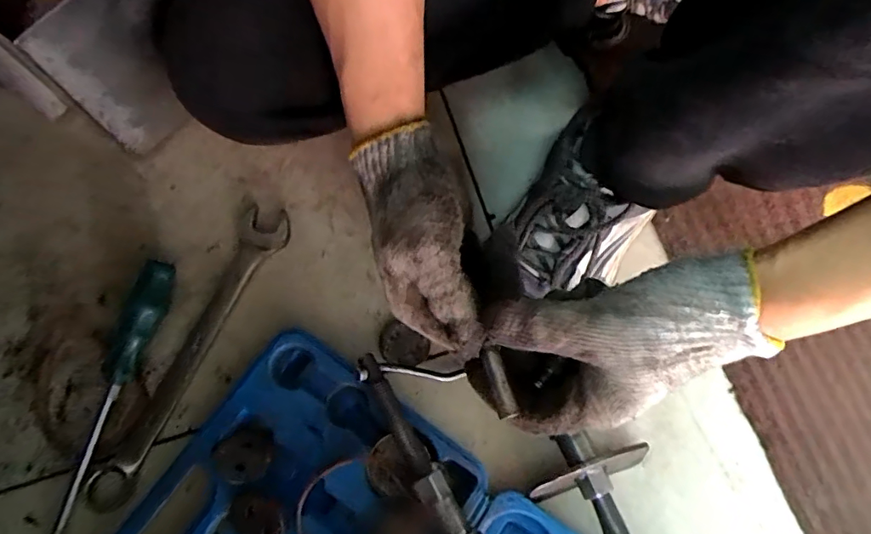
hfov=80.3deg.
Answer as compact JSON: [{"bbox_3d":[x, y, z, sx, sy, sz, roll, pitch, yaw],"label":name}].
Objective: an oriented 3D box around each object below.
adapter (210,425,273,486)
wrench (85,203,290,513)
[{"bbox_3d":[-0.135,0.132,0.363,0.036,0.016,0.035,1,74,-2],"label":"adapter"},{"bbox_3d":[-0.193,0.064,0.412,0.039,0.012,0.251,24,74,5],"label":"wrench"}]

